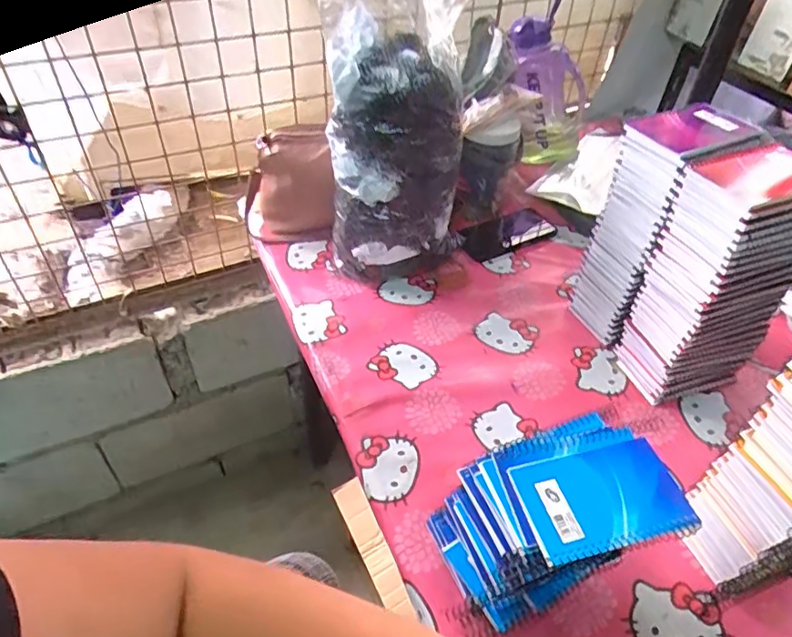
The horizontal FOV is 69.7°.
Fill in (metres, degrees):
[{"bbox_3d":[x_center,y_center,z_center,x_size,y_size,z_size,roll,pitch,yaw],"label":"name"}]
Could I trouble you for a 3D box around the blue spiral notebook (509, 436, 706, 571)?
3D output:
[{"bbox_3d":[0.167,0.145,0.461,0.131,0.006,0.086,-8,46,-12],"label":"blue spiral notebook"}]

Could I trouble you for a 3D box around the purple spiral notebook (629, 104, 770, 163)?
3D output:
[{"bbox_3d":[0.338,-0.211,0.640,0.141,0.014,0.098,-17,49,-19],"label":"purple spiral notebook"}]

